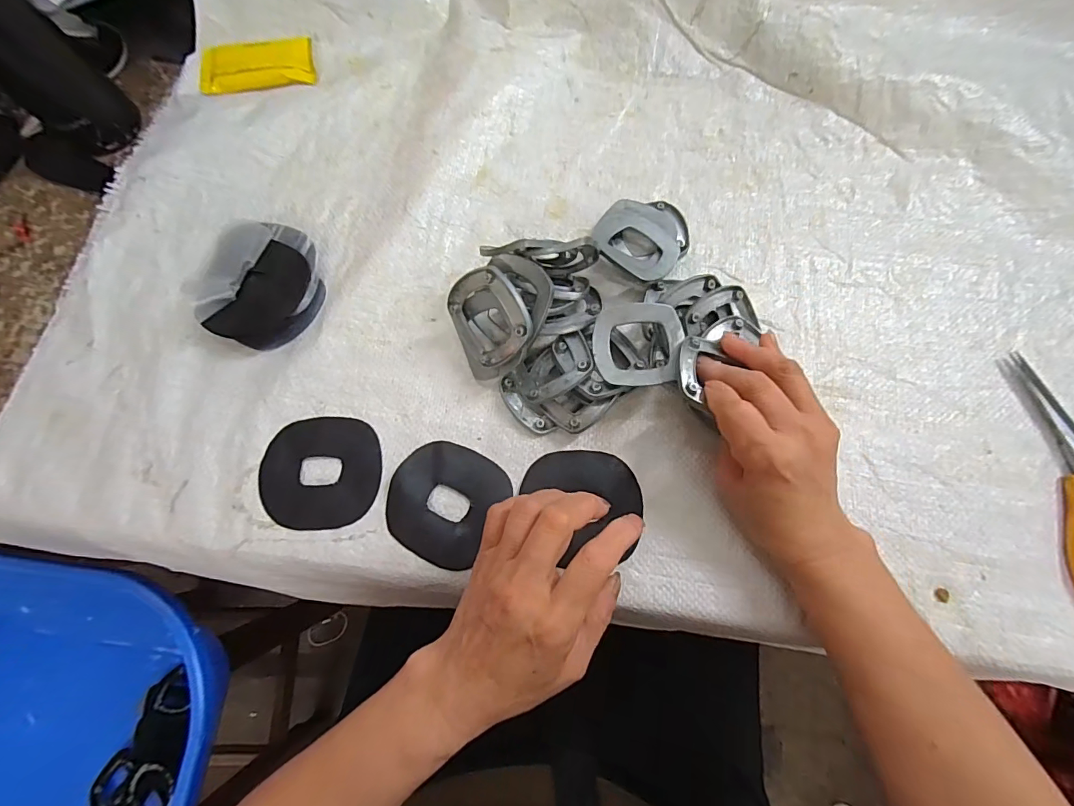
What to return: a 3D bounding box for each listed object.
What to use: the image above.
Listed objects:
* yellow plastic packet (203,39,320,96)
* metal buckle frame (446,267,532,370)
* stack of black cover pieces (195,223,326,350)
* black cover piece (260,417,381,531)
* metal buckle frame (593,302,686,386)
[{"bbox_3d":[-0.256,-0.310,0.420,0.101,0.007,0.051,-6,74,-1],"label":"yellow plastic packet"},{"bbox_3d":[-0.034,-0.056,0.310,0.061,0.061,0.009,57,39,-1],"label":"metal buckle frame"},{"bbox_3d":[-0.203,-0.091,0.345,0.074,0.028,0.094,17,75,6],"label":"stack of black cover pieces"},{"bbox_3d":[-0.149,0.047,0.318,0.080,0.004,0.076,0,74,1],"label":"black cover piece"},{"bbox_3d":[0.068,-0.039,0.305,0.058,0.010,0.057,1,74,1],"label":"metal buckle frame"}]

